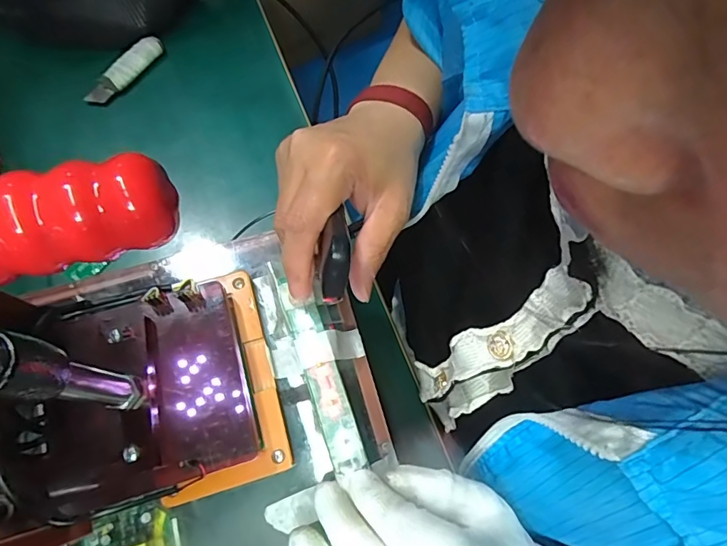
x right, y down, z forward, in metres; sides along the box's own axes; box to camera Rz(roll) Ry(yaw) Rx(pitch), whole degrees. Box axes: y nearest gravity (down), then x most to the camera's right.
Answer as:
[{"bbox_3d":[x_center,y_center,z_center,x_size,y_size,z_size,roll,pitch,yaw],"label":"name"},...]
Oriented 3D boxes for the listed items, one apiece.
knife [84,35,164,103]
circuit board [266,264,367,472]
[{"bbox_3d":[-0.228,-0.195,0.457,0.020,0.017,0.086,38,73,10],"label":"knife"},{"bbox_3d":[-0.026,0.052,0.273,0.019,0.004,0.114,-19,69,-9],"label":"circuit board"}]

